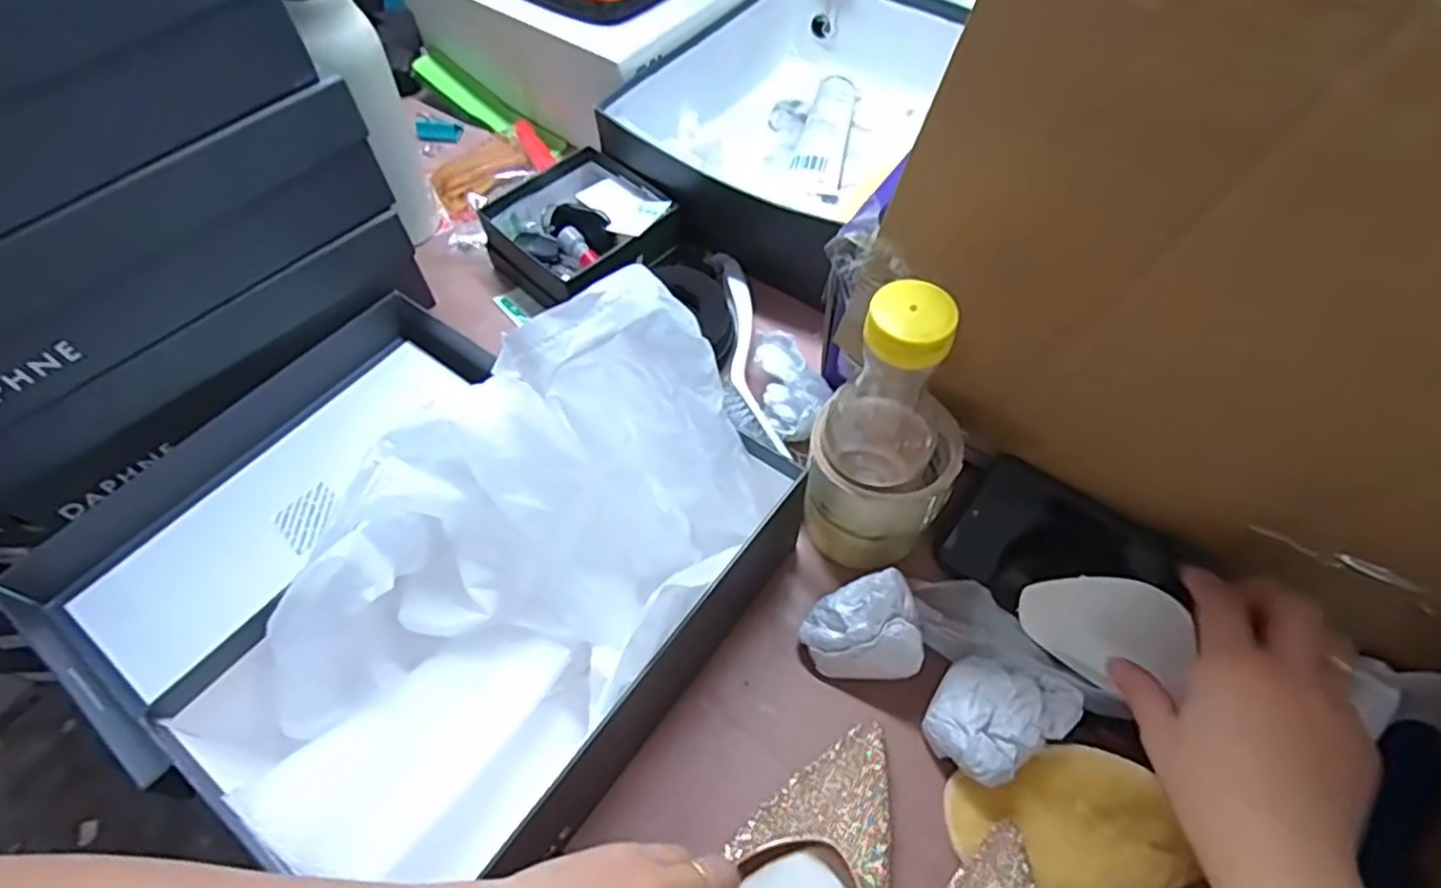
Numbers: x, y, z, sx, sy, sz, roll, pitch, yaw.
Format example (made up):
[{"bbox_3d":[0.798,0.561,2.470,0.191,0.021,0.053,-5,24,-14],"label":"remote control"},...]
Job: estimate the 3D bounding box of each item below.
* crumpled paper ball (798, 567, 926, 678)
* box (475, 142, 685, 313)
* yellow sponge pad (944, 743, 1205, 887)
[{"bbox_3d":[0.079,0.106,0.407,0.059,0.057,0.047,-8,58,-3],"label":"crumpled paper ball"},{"bbox_3d":[-0.116,-0.175,0.603,0.130,0.054,0.136,-37,64,-20],"label":"box"},{"bbox_3d":[0.181,0.197,0.375,0.117,0.011,0.072,4,74,6],"label":"yellow sponge pad"}]

